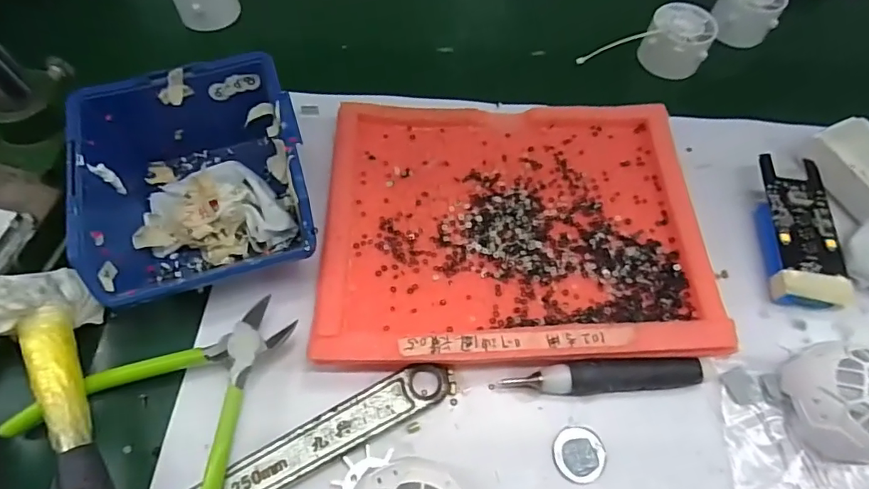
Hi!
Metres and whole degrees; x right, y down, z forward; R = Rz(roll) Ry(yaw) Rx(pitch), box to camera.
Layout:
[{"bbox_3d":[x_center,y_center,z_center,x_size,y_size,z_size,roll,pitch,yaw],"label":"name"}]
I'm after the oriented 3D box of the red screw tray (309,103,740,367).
[{"bbox_3d":[0.047,-0.016,0.312,0.224,0.030,0.182,0,65,-2],"label":"red screw tray"}]

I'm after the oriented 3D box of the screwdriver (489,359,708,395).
[{"bbox_3d":[0.094,0.074,0.278,0.109,0.019,0.016,-2,65,-3],"label":"screwdriver"}]

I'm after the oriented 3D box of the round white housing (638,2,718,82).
[{"bbox_3d":[0.195,-0.165,0.404,0.048,0.039,0.046,1,65,-2],"label":"round white housing"}]

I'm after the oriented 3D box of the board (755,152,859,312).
[{"bbox_3d":[0.230,-0.011,0.322,0.051,0.023,0.102,3,65,-1],"label":"board"}]

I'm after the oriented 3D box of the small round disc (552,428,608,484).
[{"bbox_3d":[0.078,0.112,0.267,0.028,0.004,0.027,1,65,-2],"label":"small round disc"}]

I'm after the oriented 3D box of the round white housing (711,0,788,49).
[{"bbox_3d":[0.265,-0.200,0.426,0.049,0.039,0.041,31,67,12],"label":"round white housing"}]

